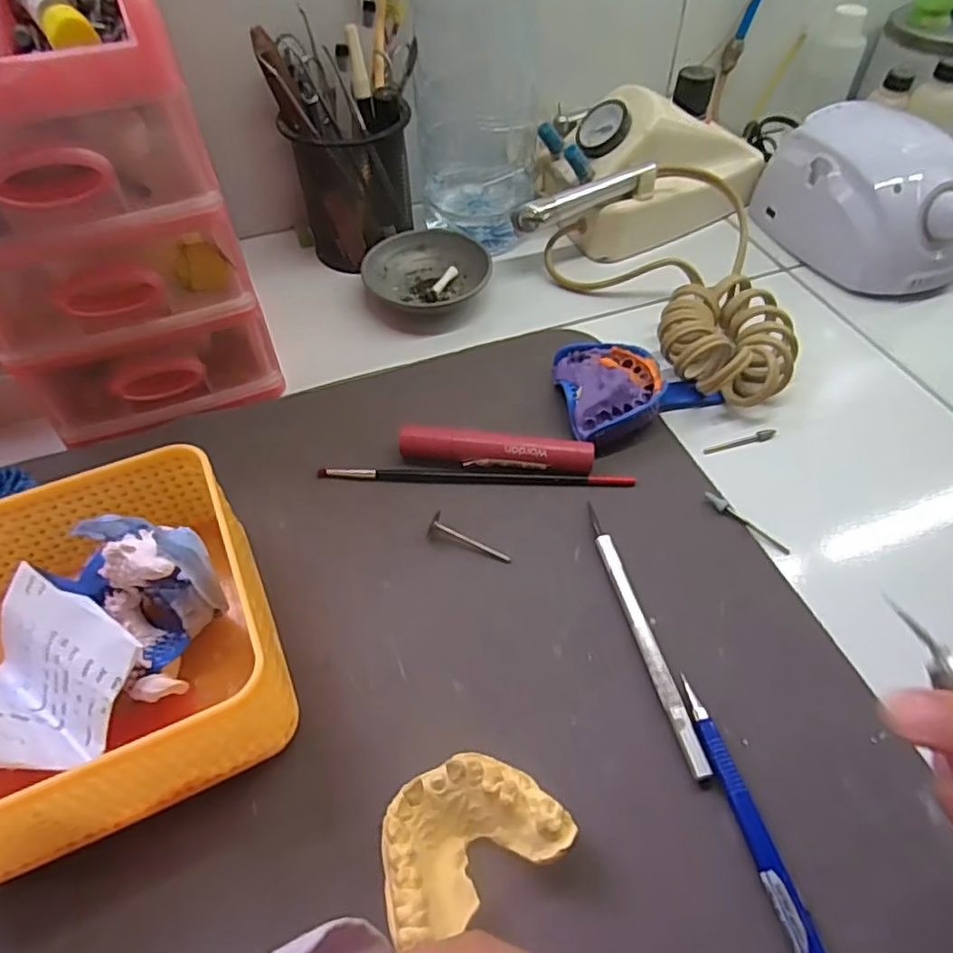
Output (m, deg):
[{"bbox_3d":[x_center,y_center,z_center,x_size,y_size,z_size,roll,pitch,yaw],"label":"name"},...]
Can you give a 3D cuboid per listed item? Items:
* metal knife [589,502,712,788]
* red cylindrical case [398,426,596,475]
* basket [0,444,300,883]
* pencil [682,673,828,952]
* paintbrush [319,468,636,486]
[{"bbox_3d":[0.075,0.068,0.291,0.008,0.007,0.135,-11,52,-7],"label":"metal knife"},{"bbox_3d":[0.011,-0.014,0.350,0.105,0.017,0.015,7,52,7],"label":"red cylindrical case"},{"bbox_3d":[-0.154,0.068,0.260,0.130,0.067,0.133,-23,55,-15],"label":"basket"},{"bbox_3d":[0.107,0.142,0.231,0.013,0.008,0.136,-14,53,-9],"label":"pencil"},{"bbox_3d":[-0.001,-0.001,0.348,0.170,0.004,0.010,3,52,4],"label":"paintbrush"}]

